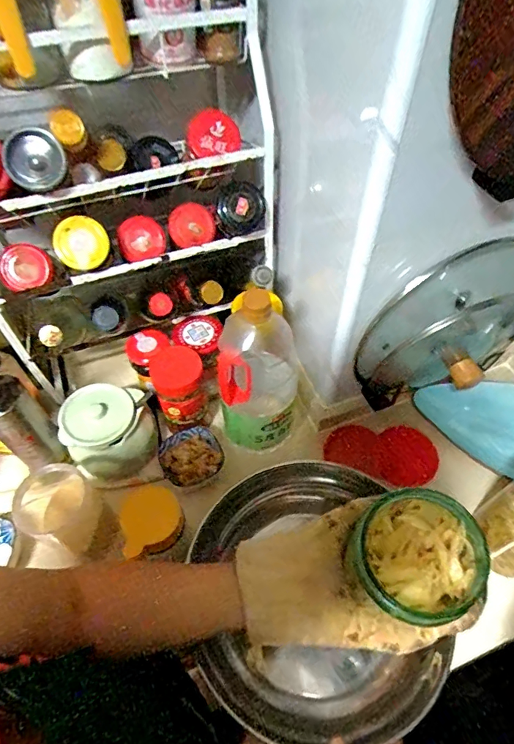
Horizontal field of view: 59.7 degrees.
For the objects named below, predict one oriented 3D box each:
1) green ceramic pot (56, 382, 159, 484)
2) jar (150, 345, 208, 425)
[{"bbox_3d":[-0.214,0.085,0.651,0.121,0.090,0.111,0,54,0],"label":"green ceramic pot"},{"bbox_3d":[-0.116,0.025,0.679,0.074,0.106,0.081,-18,56,-12],"label":"jar"}]

